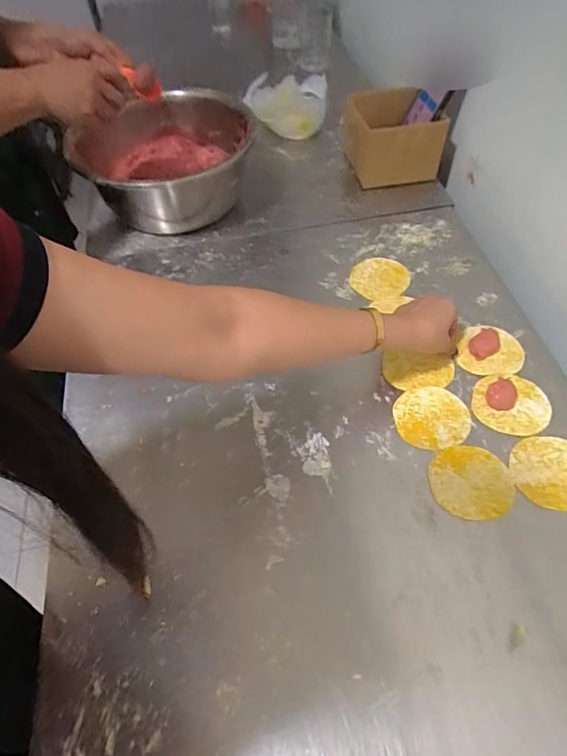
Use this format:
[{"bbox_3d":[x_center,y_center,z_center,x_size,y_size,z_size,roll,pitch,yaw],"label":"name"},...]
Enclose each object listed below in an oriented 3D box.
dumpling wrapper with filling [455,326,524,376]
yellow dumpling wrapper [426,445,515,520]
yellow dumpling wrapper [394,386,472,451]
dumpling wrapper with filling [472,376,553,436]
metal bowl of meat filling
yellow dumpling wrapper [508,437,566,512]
[{"bbox_3d":[0.261,-0.034,0.598,0.078,0.020,0.068,0,54,3],"label":"dumpling wrapper with filling"},{"bbox_3d":[0.198,0.110,0.508,0.084,0.004,0.079,-2,54,2],"label":"yellow dumpling wrapper"},{"bbox_3d":[0.172,0.044,0.552,0.086,0.004,0.078,-14,55,-7],"label":"yellow dumpling wrapper"},{"bbox_3d":[0.264,0.026,0.552,0.082,0.019,0.077,-2,54,2],"label":"dumpling wrapper with filling"},{"bbox_3d":[-0.199,-0.368,0.808,0.226,0.130,0.285,13,56,12],"label":"metal bowl of meat filling"},{"bbox_3d":[0.286,0.099,0.507,0.084,0.004,0.078,-2,54,2],"label":"yellow dumpling wrapper"}]

